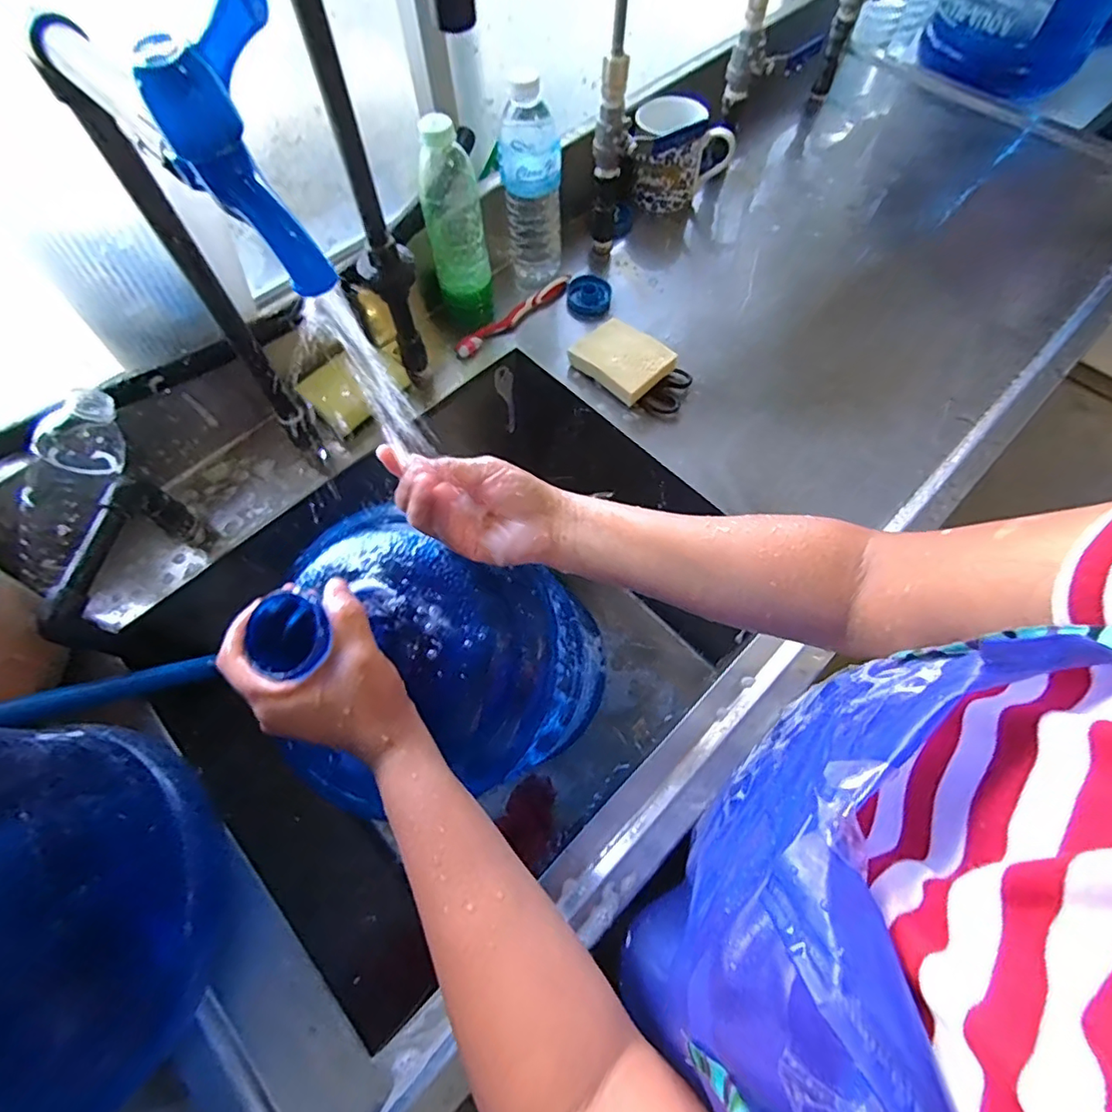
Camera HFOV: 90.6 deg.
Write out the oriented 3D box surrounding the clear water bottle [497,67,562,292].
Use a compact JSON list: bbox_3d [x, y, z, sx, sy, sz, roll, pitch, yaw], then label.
[{"bbox_3d":[-0.029,-0.415,0.631,0.065,0.200,0.053,-1,64,1],"label":"clear water bottle"}]

